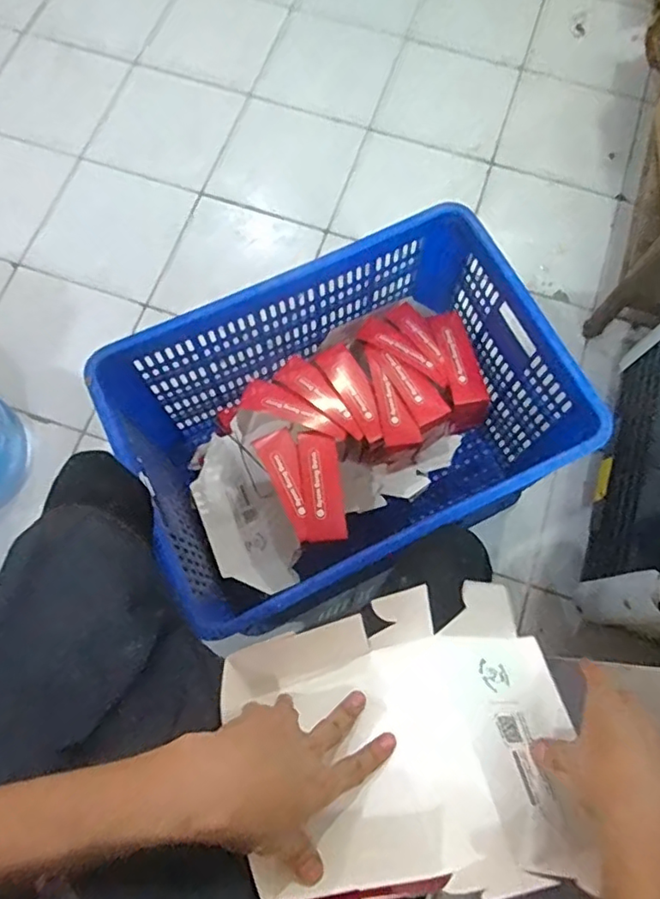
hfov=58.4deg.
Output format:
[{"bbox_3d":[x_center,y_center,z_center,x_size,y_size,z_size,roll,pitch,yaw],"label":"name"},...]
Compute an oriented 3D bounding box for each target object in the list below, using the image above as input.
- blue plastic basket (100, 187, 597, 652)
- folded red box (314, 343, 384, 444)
[{"bbox_3d":[0.028,-0.025,0.952,0.595,0.359,0.416,-26,75,-8],"label":"blue plastic basket"},{"bbox_3d":[0.038,-0.098,0.954,0.052,0.017,0.182,-35,65,8],"label":"folded red box"}]

